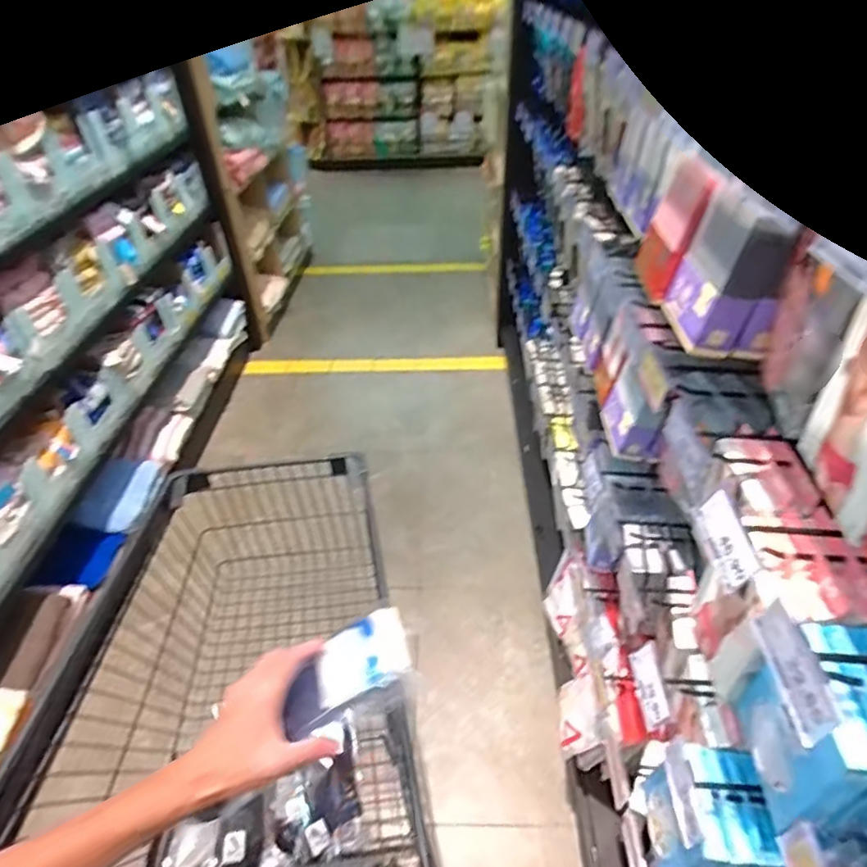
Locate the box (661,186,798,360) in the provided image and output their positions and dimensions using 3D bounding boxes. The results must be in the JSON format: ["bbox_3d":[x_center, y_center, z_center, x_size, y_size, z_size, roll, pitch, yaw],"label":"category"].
[{"bbox_3d":[0.335,-0.184,0.622,0.079,0.154,0.116,1,41,4],"label":"box"}]

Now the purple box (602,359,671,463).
[{"bbox_3d":[0.335,-0.038,0.904,0.074,0.127,0.116,1,41,4],"label":"purple box"}]

